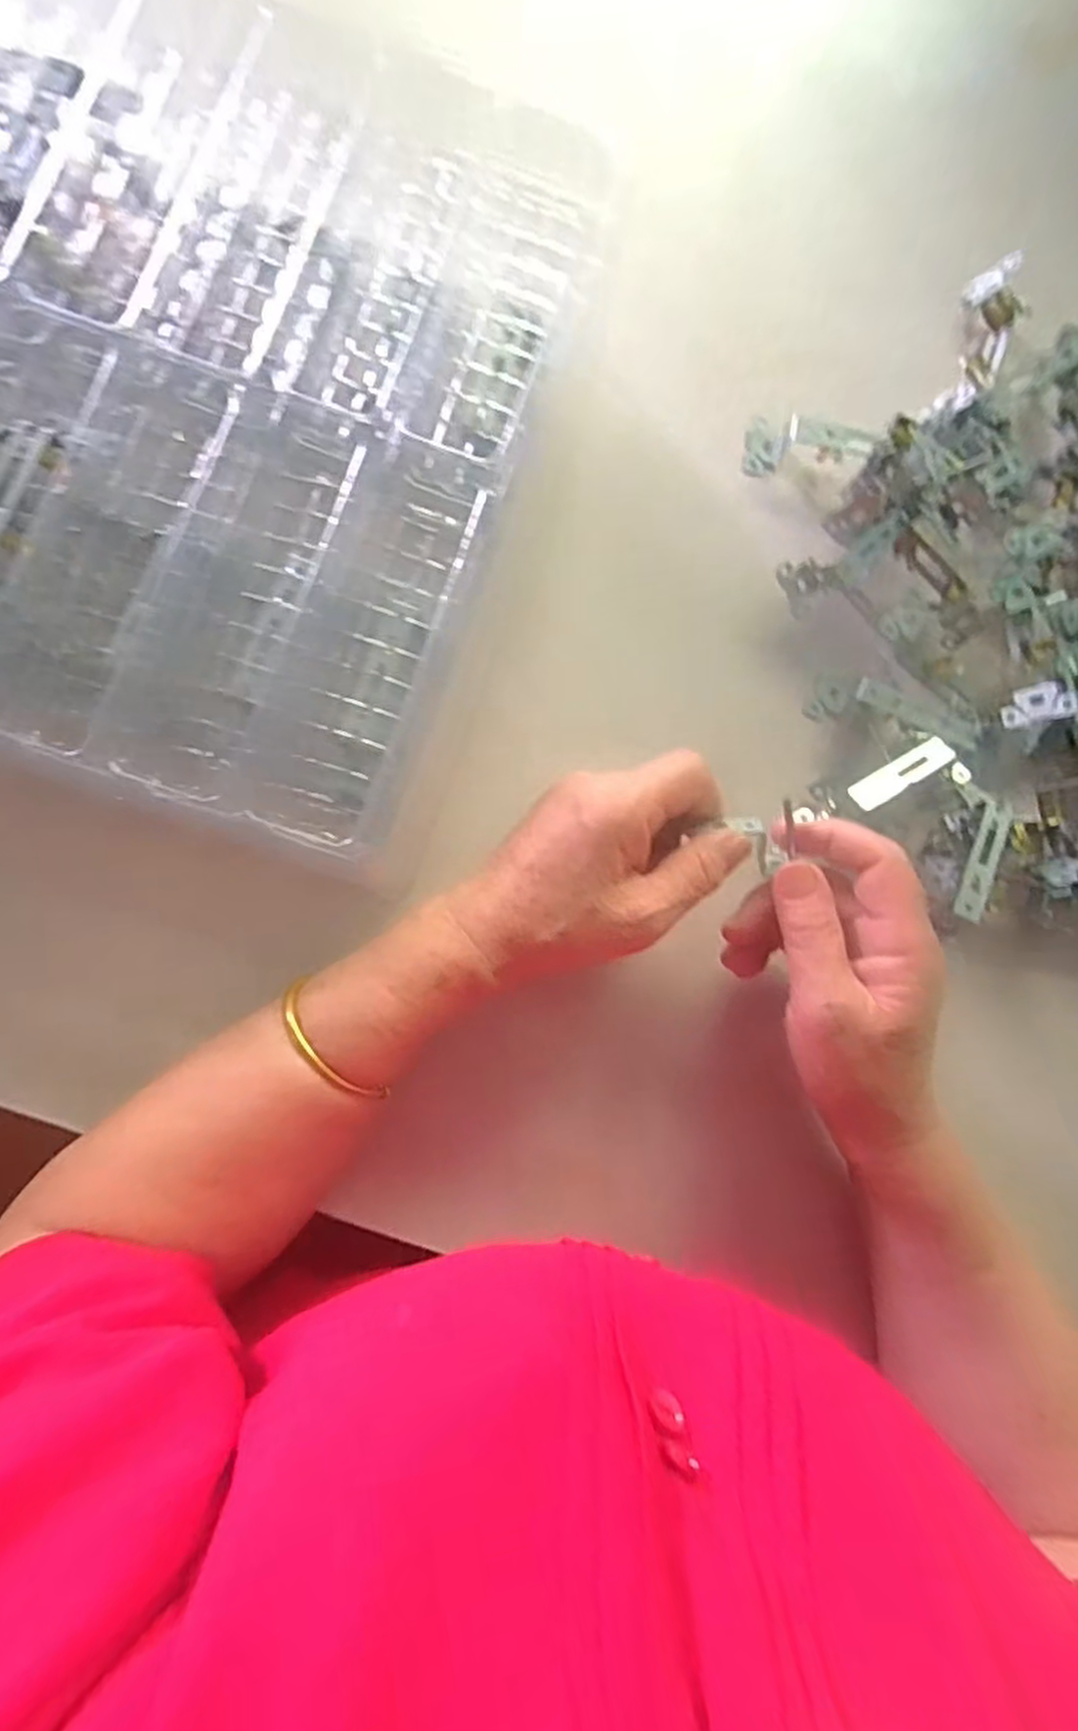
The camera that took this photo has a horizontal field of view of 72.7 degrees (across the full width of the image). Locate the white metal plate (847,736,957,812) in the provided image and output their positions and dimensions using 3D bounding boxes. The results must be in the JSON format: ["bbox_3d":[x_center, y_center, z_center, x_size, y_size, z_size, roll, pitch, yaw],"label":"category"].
[{"bbox_3d":[0.189,-0.049,0.377,0.073,0.004,0.016,-29,63,-18],"label":"white metal plate"}]

